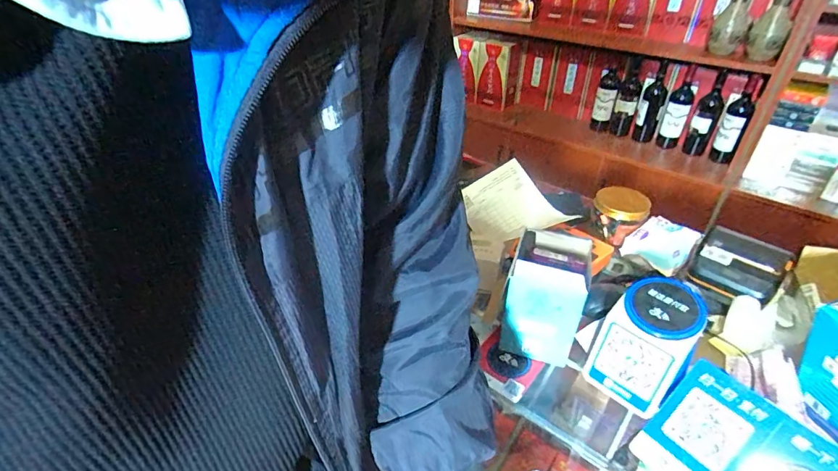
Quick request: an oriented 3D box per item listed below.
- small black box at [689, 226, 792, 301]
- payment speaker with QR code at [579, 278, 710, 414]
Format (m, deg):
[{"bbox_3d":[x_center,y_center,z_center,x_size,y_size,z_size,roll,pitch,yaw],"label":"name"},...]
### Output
[{"bbox_3d":[0.462,0.043,0.643,0.114,0.038,0.104,-29,45,-34],"label":"small black box"},{"bbox_3d":[0.246,0.113,0.483,0.097,0.105,0.090,-30,46,-35],"label":"payment speaker with QR code"}]

